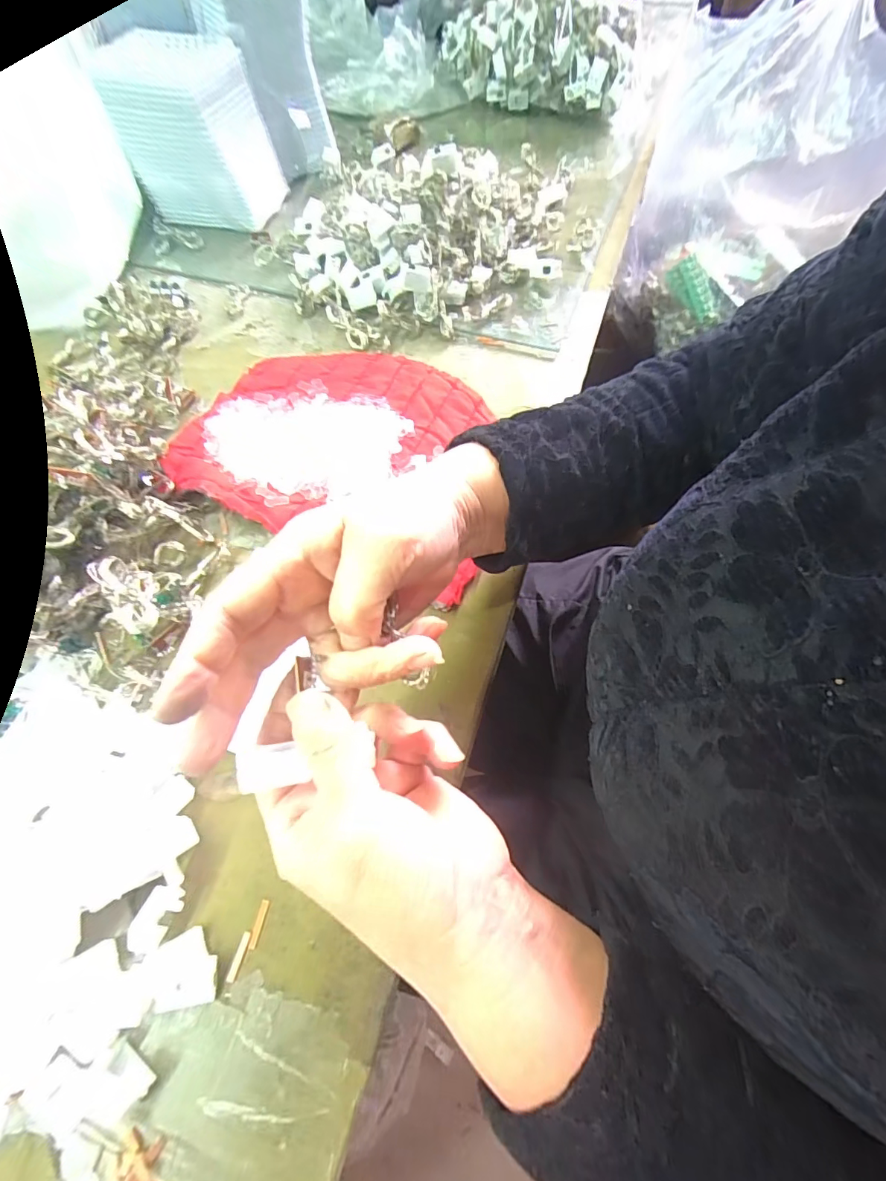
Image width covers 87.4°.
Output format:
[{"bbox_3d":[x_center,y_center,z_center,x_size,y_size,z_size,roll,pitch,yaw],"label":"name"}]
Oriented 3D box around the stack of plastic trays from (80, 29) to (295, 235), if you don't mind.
[{"bbox_3d":[-0.265,-0.494,0.502,0.120,0.118,0.096,16,66,7],"label":"stack of plastic trays"}]

